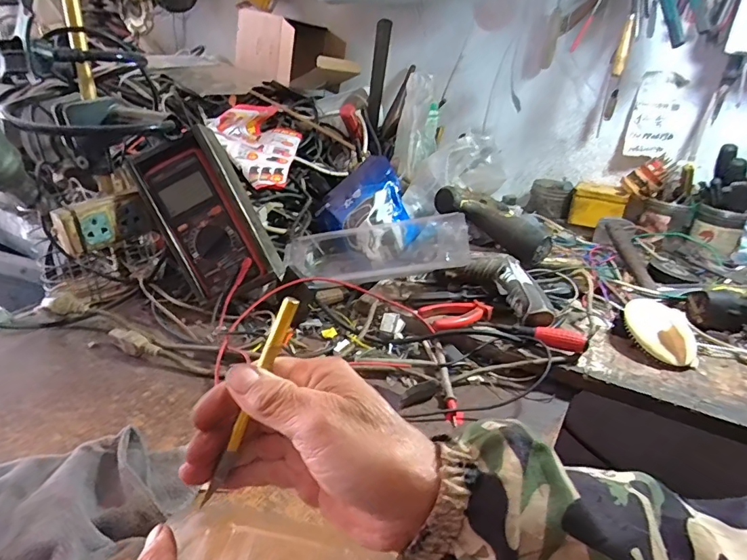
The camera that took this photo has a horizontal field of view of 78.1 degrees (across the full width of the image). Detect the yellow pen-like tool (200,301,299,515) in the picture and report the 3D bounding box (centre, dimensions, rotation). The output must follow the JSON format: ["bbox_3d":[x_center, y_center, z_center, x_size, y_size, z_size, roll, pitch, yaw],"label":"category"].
[{"bbox_3d":[-0.071,0.071,0.264,0.010,0.136,0.005,14,16,-42],"label":"yellow pen-like tool"}]

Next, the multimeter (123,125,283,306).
[{"bbox_3d":[-0.210,-0.080,0.586,0.111,0.196,0.038,-24,8,6],"label":"multimeter"}]

